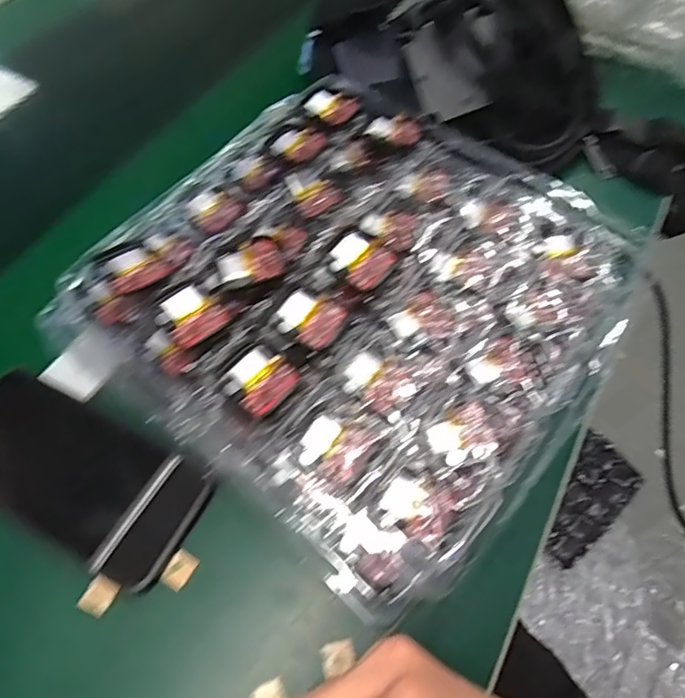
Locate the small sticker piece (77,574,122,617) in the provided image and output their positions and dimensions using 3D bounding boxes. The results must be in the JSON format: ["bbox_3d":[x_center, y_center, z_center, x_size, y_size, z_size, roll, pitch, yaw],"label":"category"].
[{"bbox_3d":[-0.136,0.138,0.298,0.015,0.004,0.021,34,81,-1],"label":"small sticker piece"}]

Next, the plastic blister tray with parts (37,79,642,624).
[{"bbox_3d":[0.007,-0.042,0.342,0.295,0.043,0.286,36,65,19],"label":"plastic blister tray with parts"}]

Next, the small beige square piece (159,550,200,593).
[{"bbox_3d":[-0.093,0.127,0.306,0.015,0.004,0.020,26,63,14],"label":"small beige square piece"}]

